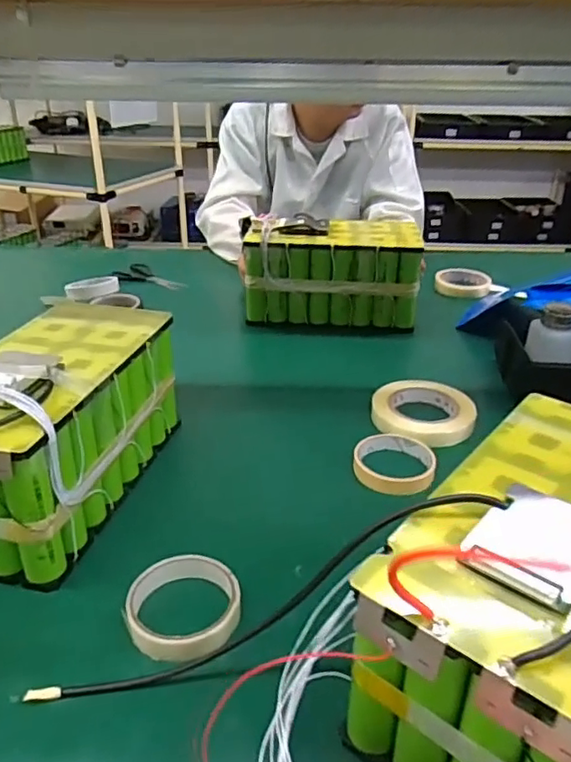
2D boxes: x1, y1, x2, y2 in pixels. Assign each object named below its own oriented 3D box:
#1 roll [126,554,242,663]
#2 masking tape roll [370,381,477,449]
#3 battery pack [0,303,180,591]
[{"bbox_3d":[-0.080,0.177,0.469,0.087,0.029,0.074,-2,30,-5],"label":"roll"},{"bbox_3d":[0.165,0.040,0.715,0.123,0.025,0.123,10,31,14],"label":"masking tape roll"},{"bbox_3d":[-0.223,0.037,0.583,0.138,0.156,0.274,8,31,12],"label":"battery pack"}]

